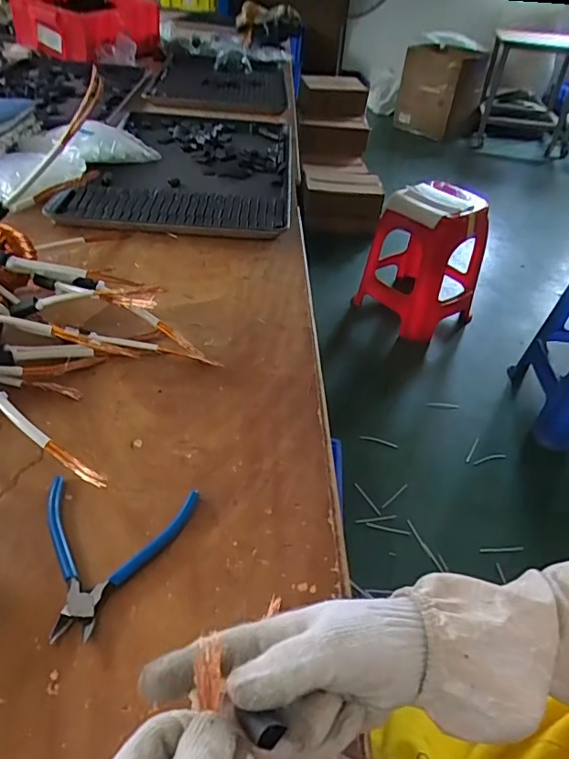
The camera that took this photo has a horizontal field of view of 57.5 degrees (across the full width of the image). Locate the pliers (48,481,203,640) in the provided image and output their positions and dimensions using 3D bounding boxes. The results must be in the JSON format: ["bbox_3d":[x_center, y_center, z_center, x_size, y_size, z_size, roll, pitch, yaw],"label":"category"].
[{"bbox_3d":[-0.141,0.139,0.419,0.126,0.011,0.131,2,41,-3],"label":"pliers"}]

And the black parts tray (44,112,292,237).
[{"bbox_3d":[-0.177,-0.420,1.016,0.371,0.039,0.556,4,41,-2],"label":"black parts tray"}]

